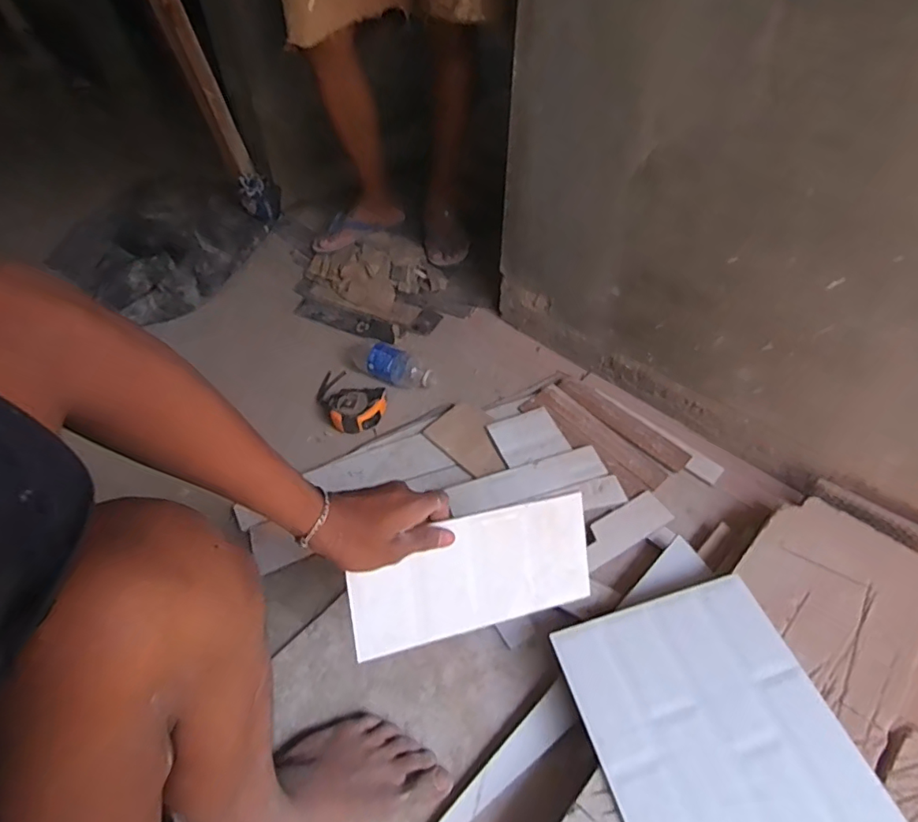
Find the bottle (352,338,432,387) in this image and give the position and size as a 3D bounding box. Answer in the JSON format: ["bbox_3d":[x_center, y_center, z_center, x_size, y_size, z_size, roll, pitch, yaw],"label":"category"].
[{"bbox_3d":[-0.130,-0.080,0.979,0.175,0.053,0.053,27,55,20],"label":"bottle"}]

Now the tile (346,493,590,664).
[{"bbox_3d":[0.017,0.160,0.534,0.244,0.012,0.114,-9,93,-15],"label":"tile"}]

